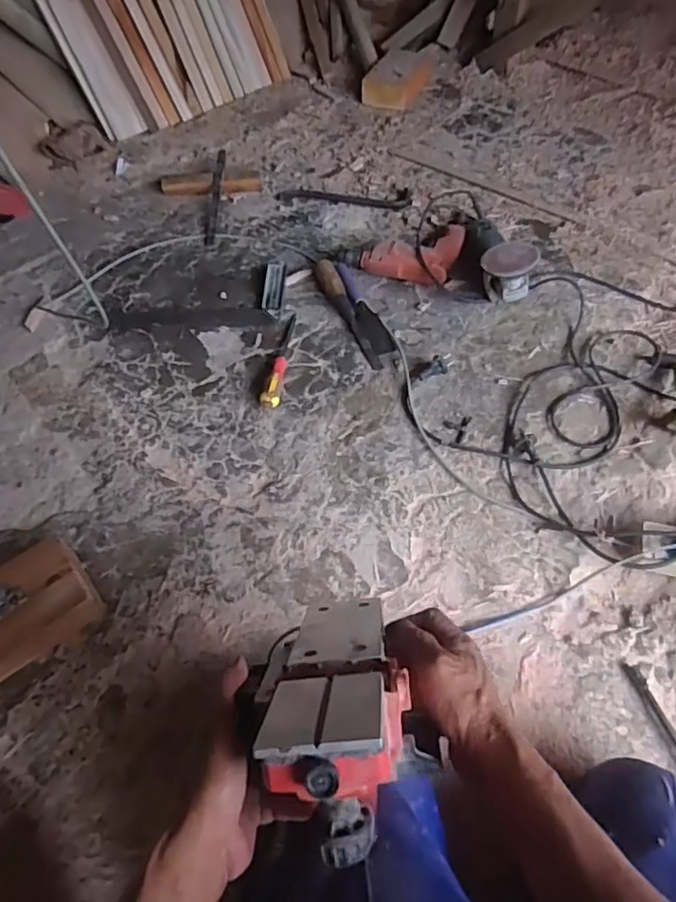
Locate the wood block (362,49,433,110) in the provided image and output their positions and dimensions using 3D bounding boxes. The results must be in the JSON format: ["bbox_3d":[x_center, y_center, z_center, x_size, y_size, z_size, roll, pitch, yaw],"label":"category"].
[{"bbox_3d":[0.164,-1.041,1.650,0.151,0.067,0.245,15,57,14],"label":"wood block"}]

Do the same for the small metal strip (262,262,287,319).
[{"bbox_3d":[-0.125,-0.323,1.176,0.040,0.017,0.162,-1,55,3],"label":"small metal strip"}]

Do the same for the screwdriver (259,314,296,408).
[{"bbox_3d":[-0.099,-0.168,1.057,0.028,0.030,0.230,5,55,8],"label":"screwdriver"}]

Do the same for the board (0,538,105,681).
[{"bbox_3d":[-0.445,0.229,0.774,0.249,0.072,0.128,-34,59,-18],"label":"board"}]

